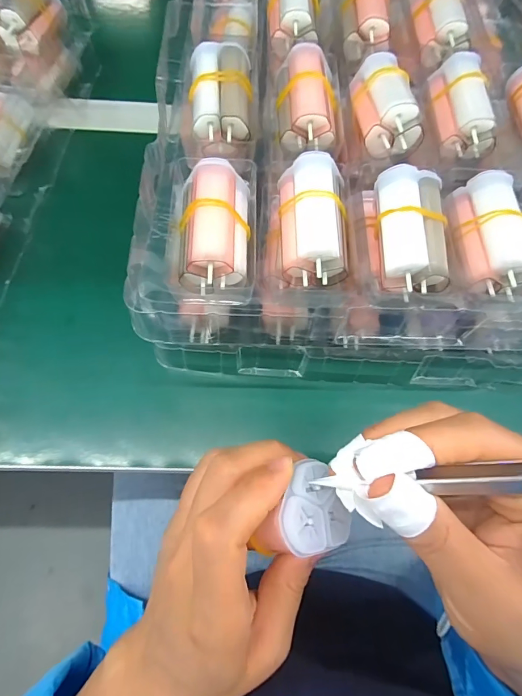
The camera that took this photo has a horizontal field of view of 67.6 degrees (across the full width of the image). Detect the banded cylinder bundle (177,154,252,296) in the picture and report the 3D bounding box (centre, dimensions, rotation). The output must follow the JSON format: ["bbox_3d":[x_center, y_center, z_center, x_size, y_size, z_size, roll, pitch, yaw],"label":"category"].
[{"bbox_3d":[-0.023,-0.063,0.203,0.033,0.023,0.070,1,68,-2],"label":"banded cylinder bundle"}]

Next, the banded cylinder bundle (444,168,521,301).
[{"bbox_3d":[0.125,-0.060,0.212,0.019,0.034,0.070,21,58,-43],"label":"banded cylinder bundle"}]

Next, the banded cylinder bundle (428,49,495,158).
[{"bbox_3d":[0.128,-0.157,0.251,0.031,0.027,0.067,-4,68,-4],"label":"banded cylinder bundle"}]

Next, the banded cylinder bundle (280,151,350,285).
[{"bbox_3d":[0.029,-0.067,0.211,0.038,0.026,0.071,-2,68,-3],"label":"banded cylinder bundle"}]

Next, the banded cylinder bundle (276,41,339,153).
[{"bbox_3d":[0.028,-0.158,0.246,0.035,0.026,0.060,-2,68,-3],"label":"banded cylinder bundle"}]

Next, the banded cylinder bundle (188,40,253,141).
[{"bbox_3d":[-0.024,-0.157,0.239,0.036,0.017,0.062,-2,68,-3],"label":"banded cylinder bundle"}]

